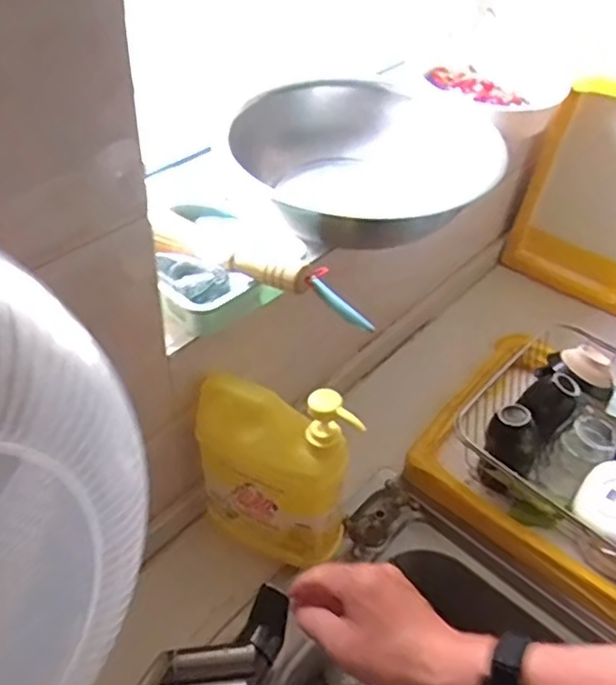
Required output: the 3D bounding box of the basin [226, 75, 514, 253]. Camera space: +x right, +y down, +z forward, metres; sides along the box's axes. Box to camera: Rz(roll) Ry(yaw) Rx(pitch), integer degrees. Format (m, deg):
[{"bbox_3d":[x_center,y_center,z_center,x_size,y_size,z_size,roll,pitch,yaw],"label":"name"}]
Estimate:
[{"bbox_3d":[0.054,-0.200,0.732,0.252,0.081,0.240,3,45,-3],"label":"basin"}]

